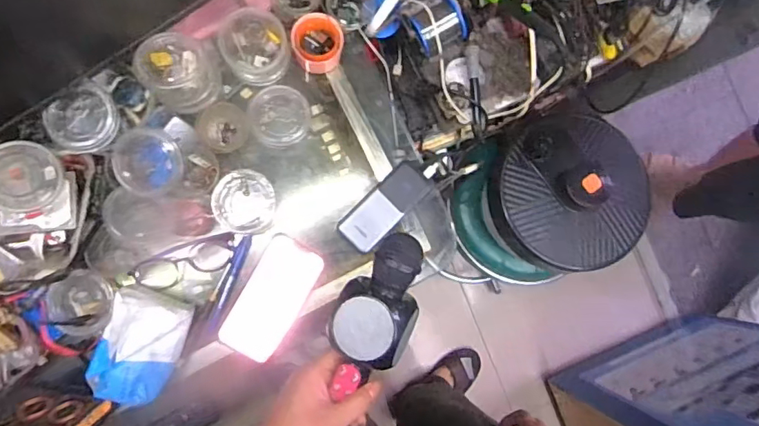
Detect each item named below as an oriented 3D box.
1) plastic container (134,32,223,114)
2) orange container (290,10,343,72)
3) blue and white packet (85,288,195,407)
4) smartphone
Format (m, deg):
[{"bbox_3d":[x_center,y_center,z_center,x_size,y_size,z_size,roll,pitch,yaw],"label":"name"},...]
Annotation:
[{"bbox_3d":[-0.234,-0.164,0.616,0.080,0.073,0.083,0,88,-6],"label":"plastic container"},{"bbox_3d":[-0.082,-0.222,0.685,0.065,0.051,0.064,0,88,-6],"label":"orange container"},{"bbox_3d":[-0.288,0.159,0.612,0.091,0.054,0.121,23,86,-4],"label":"blue and white packet"},{"bbox_3d":[-0.139,0.112,0.670,0.077,0.008,0.155,30,85,-4],"label":"smartphone"}]

